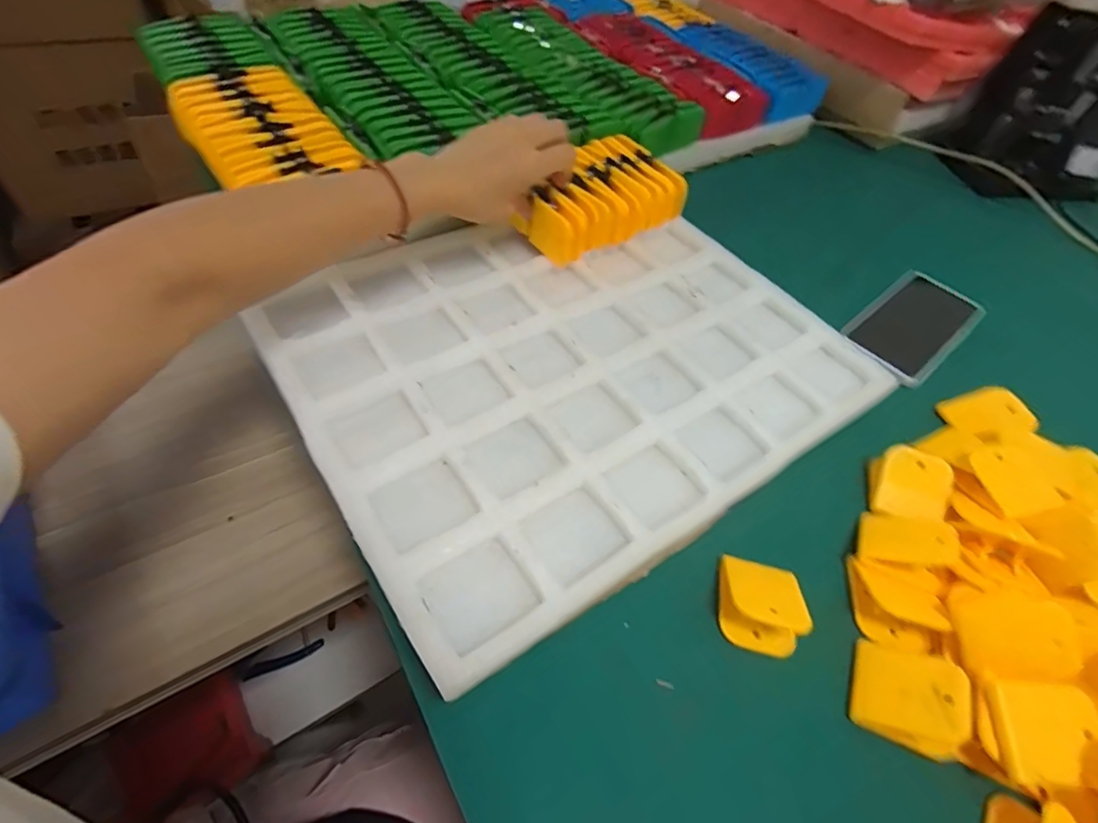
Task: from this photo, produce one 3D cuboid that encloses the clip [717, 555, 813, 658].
[{"bbox_3d":[0.134,0.118,0.338,0.048,0.023,0.053,11,49,3],"label":"clip"}]

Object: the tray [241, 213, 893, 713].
[{"bbox_3d":[0.024,-0.052,0.448,0.431,0.026,0.342,-26,57,-25],"label":"tray"}]

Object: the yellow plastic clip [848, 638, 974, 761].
[{"bbox_3d":[0.208,0.161,0.311,0.053,0.030,0.052,18,50,10],"label":"yellow plastic clip"}]

